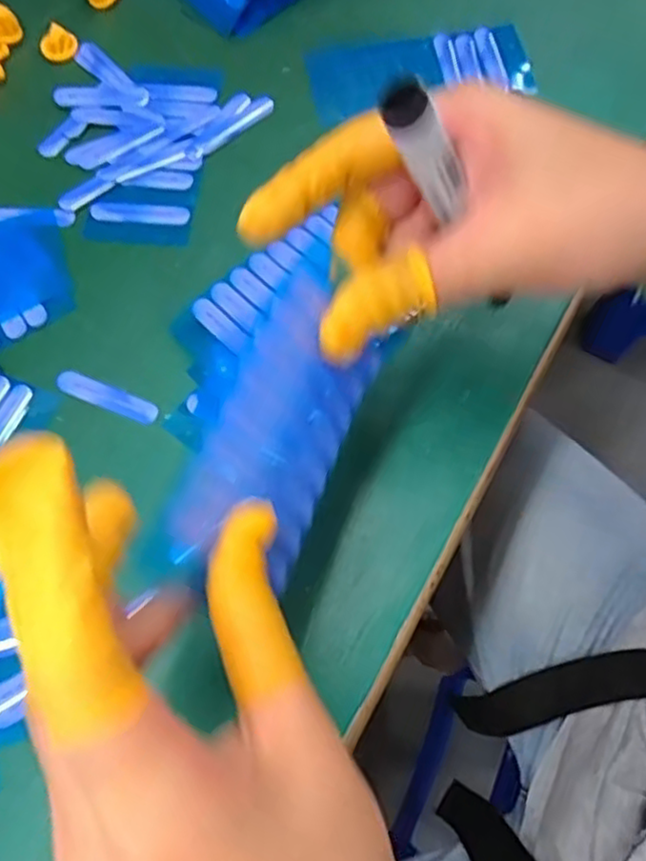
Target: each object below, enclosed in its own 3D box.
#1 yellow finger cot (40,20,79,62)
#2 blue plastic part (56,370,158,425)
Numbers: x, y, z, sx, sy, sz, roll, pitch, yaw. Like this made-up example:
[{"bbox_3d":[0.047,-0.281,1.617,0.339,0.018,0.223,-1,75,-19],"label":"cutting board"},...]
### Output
[{"bbox_3d":[-0.151,-0.221,0.386,0.020,0.010,0.016,-33,72,-11],"label":"yellow finger cot"},{"bbox_3d":[-0.099,-0.016,0.310,0.050,0.004,0.011,21,70,9],"label":"blue plastic part"}]

